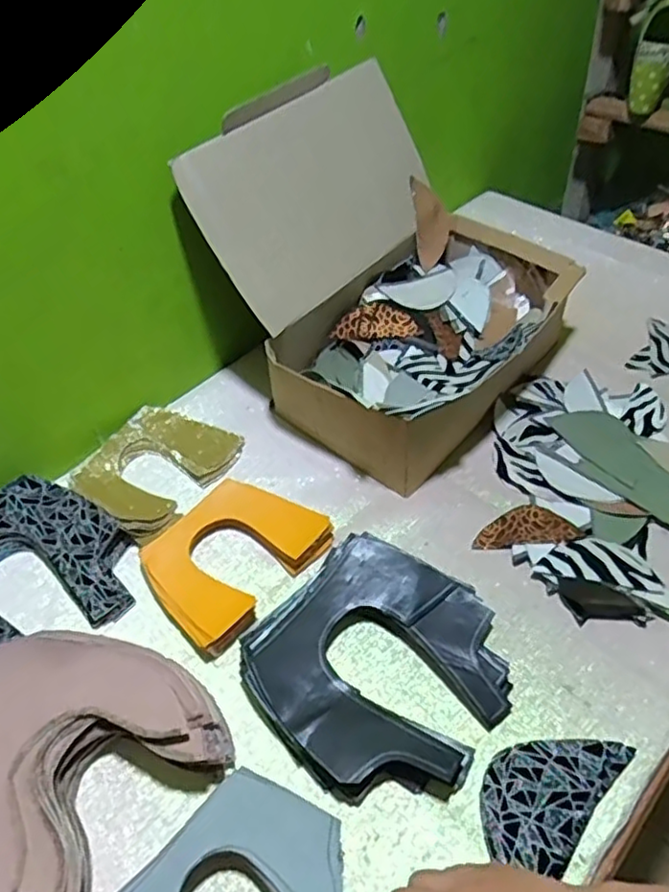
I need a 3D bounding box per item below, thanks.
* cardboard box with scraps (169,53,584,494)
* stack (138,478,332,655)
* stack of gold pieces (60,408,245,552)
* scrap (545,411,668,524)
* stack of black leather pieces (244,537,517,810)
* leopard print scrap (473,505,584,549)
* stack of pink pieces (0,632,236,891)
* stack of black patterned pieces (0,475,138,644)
[{"bbox_3d":[0.071,-0.194,0.704,0.319,0.260,0.332,33,57,30],"label":"cardboard box with scraps"},{"bbox_3d":[-0.095,0.100,0.618,0.124,0.023,0.158,33,57,30],"label":"stack"},{"bbox_3d":[-0.192,0.019,0.703,0.132,0.028,0.159,25,53,25],"label":"stack of gold pieces"},{"bbox_3d":[0.299,0.015,0.671,0.057,0.011,0.165,-30,57,-16],"label":"scrap"},{"bbox_3d":[0.040,0.175,0.533,0.185,0.033,0.190,34,58,31],"label":"stack of black leather pieces"},{"bbox_3d":[0.183,0.077,0.629,0.096,0.013,0.043,-1,47,4],"label":"leopard print scrap"},{"bbox_3d":[-0.195,0.221,0.485,0.183,0.053,0.178,30,55,28],"label":"stack of pink pieces"},{"bbox_3d":[-0.293,0.122,0.612,0.182,0.032,0.185,32,56,29],"label":"stack of black patterned pieces"}]

